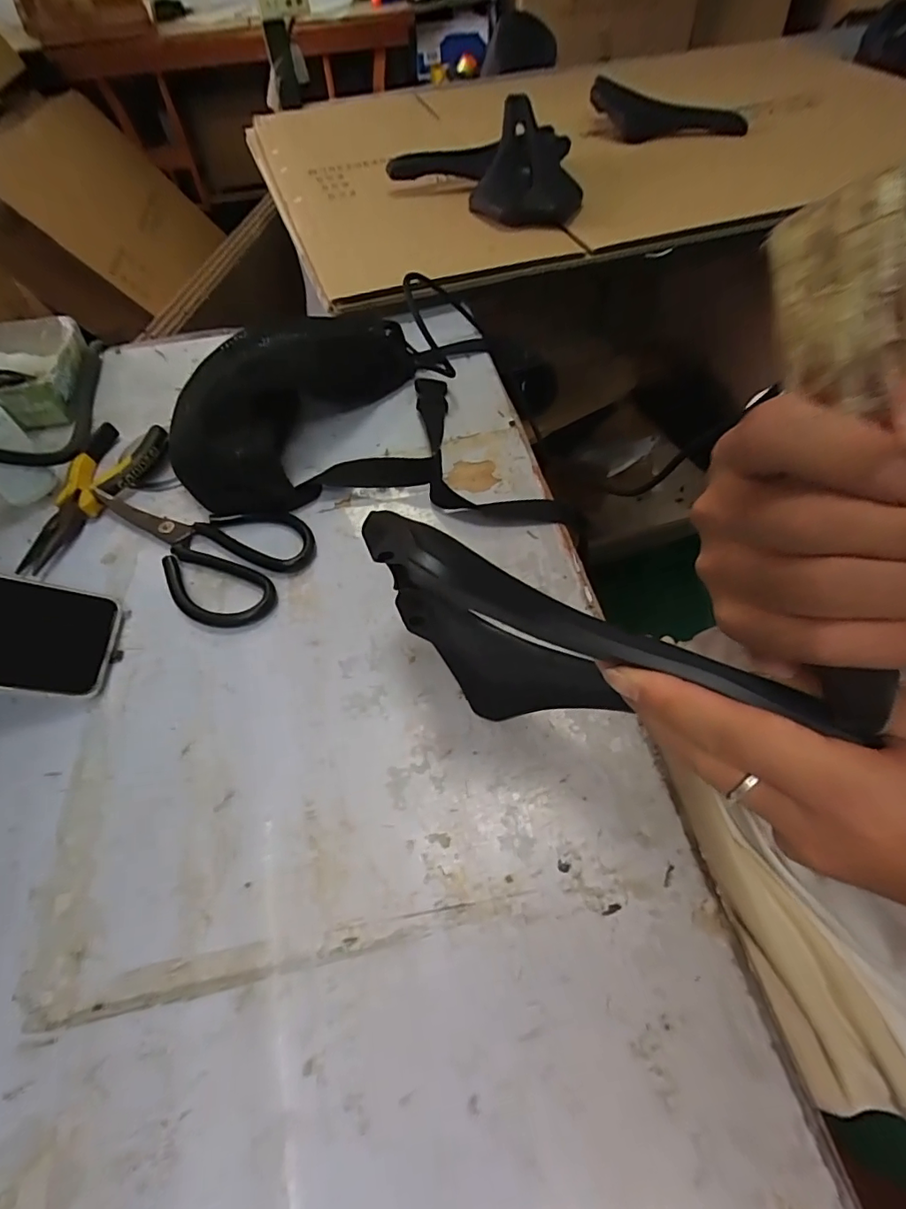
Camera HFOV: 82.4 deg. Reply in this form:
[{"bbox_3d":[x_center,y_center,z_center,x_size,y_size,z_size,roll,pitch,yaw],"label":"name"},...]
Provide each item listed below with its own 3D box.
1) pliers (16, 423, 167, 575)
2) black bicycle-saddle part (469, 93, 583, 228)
[{"bbox_3d":[-0.293,-0.093,0.422,0.073,0.022,0.153,7,57,7],"label":"pliers"},{"bbox_3d":[0.095,-0.527,0.621,0.127,0.065,0.203,11,57,10],"label":"black bicycle-saddle part"}]

